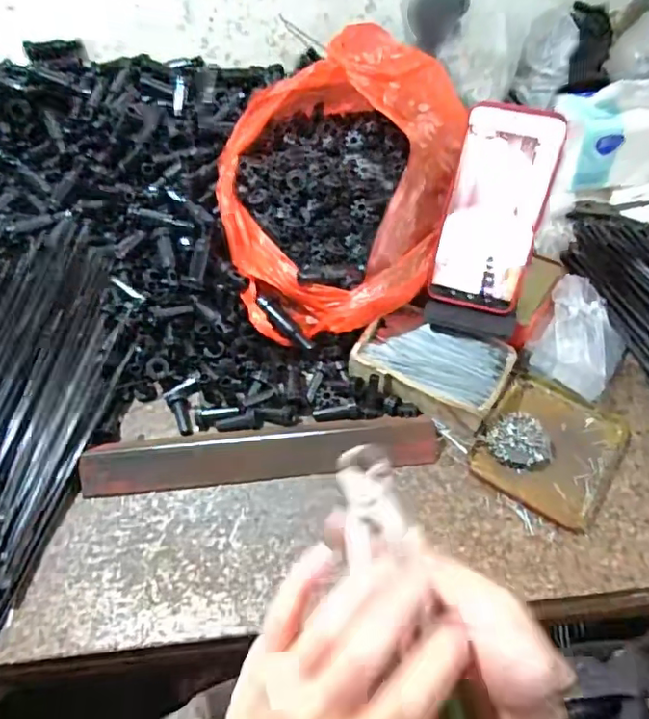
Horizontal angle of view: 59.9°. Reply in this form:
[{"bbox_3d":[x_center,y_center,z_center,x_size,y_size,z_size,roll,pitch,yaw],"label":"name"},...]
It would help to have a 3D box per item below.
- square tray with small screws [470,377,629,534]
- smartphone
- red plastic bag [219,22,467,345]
[{"bbox_3d":[0.191,0.070,0.473,0.105,0.018,0.120,28,57,20],"label":"square tray with small screws"},{"bbox_3d":[0.141,-0.122,0.473,0.077,0.163,0.008,14,21,10],"label":"smartphone"},{"bbox_3d":[0.013,-0.172,0.523,0.206,0.140,0.274,12,53,9],"label":"red plastic bag"}]

